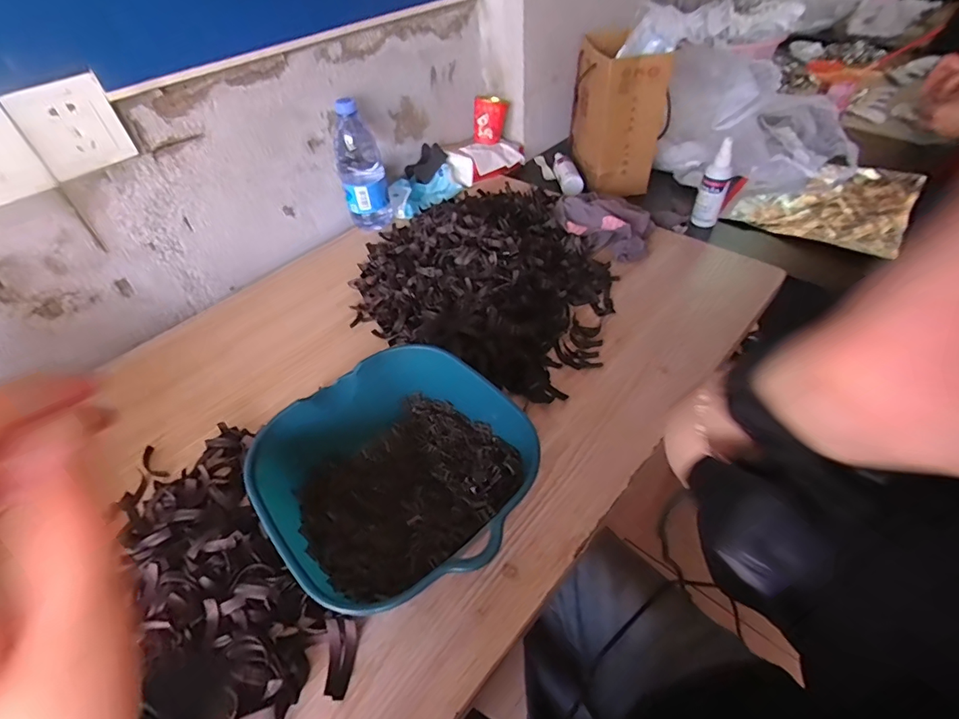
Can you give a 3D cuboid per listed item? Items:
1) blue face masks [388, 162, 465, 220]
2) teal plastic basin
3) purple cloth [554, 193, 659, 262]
[{"bbox_3d":[-0.095,-0.299,0.825,0.146,0.035,0.077,-34,52,-24],"label":"blue face masks"},{"bbox_3d":[-0.070,0.100,0.412,0.205,0.083,0.213,-36,53,-25],"label":"teal plastic basin"},{"bbox_3d":[0.192,-0.218,0.714,0.106,0.043,0.169,-36,58,-25],"label":"purple cloth"}]

